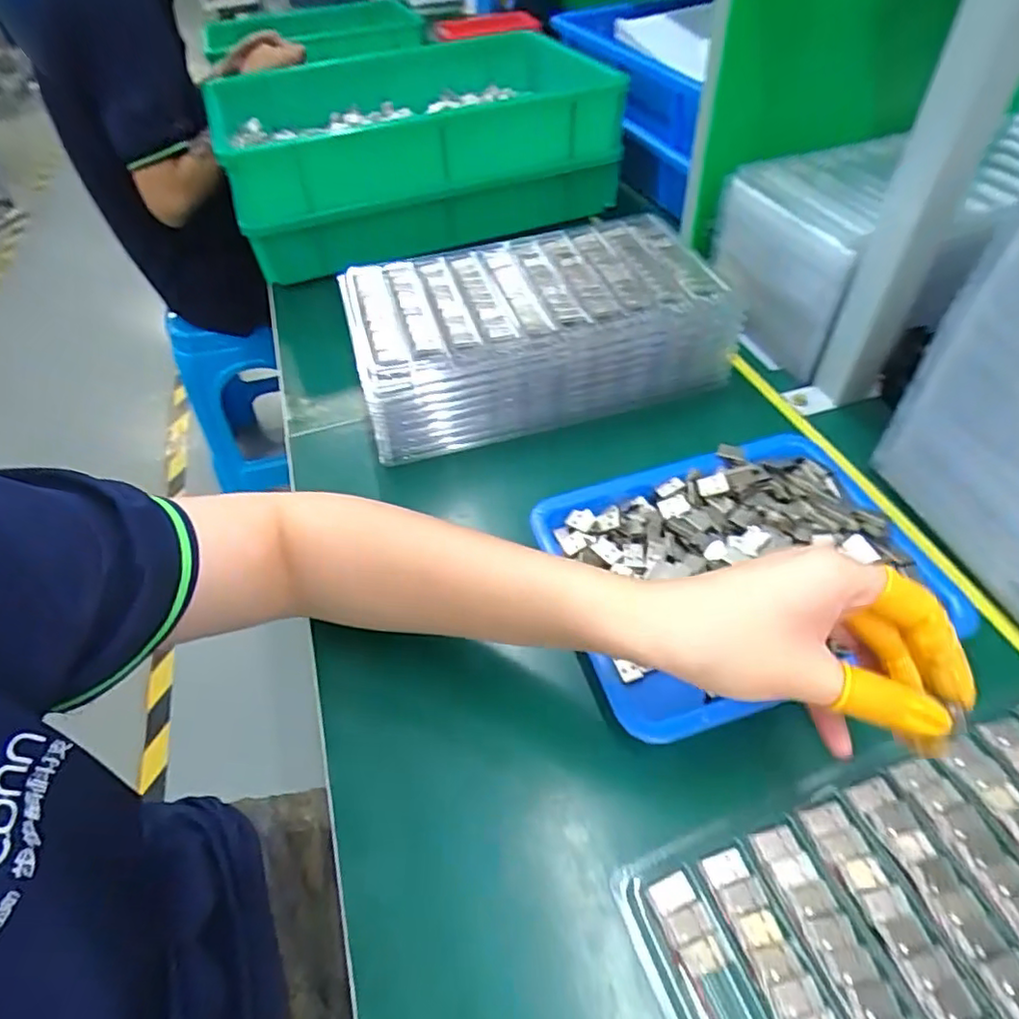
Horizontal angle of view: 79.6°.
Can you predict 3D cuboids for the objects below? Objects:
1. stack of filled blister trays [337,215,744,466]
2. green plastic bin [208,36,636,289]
[{"bbox_3d":[0.021,-0.149,0.525,0.296,0.084,0.183,-13,49,-7],"label":"stack of filled blister trays"},{"bbox_3d":[-0.120,-0.459,0.763,0.443,0.143,0.334,-16,49,-9],"label":"green plastic bin"}]

